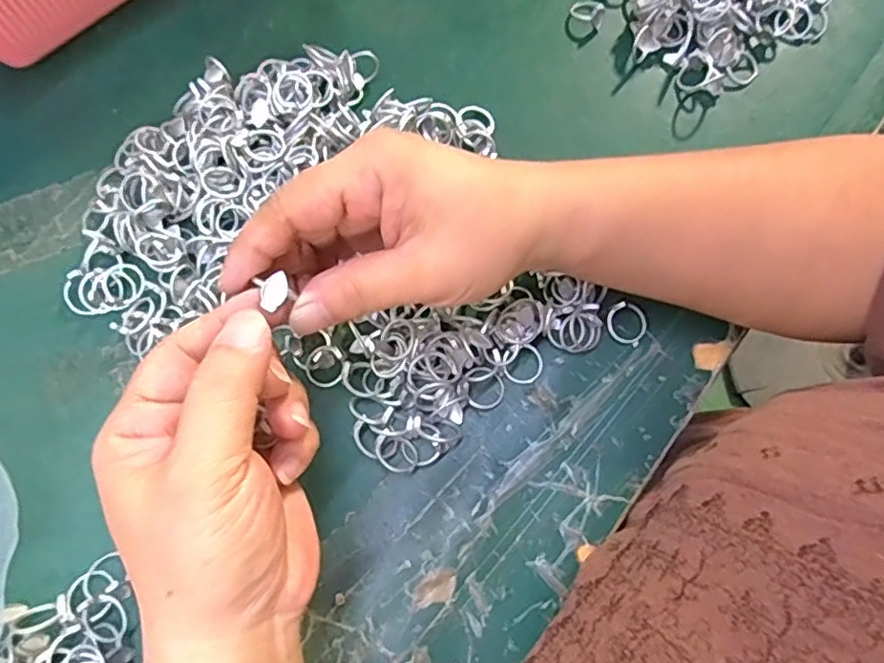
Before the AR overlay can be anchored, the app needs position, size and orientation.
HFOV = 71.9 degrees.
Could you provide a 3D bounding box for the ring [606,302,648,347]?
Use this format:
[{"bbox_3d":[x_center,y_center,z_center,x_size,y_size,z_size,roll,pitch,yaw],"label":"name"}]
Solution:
[{"bbox_3d":[0.091,-0.004,0.298,0.020,0.005,0.019,30,85,-1],"label":"ring"}]

